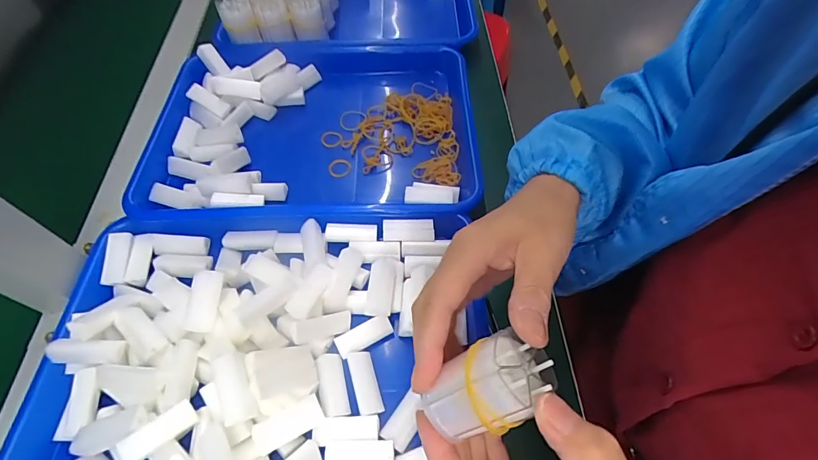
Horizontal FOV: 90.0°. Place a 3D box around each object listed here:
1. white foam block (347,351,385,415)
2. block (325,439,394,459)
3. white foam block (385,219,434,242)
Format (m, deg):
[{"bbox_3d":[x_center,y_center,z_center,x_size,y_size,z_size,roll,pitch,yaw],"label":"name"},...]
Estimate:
[{"bbox_3d":[-0.033,0.113,0.305,0.018,0.009,0.045,-16,59,-8],"label":"white foam block"},{"bbox_3d":[-0.033,0.152,0.271,0.046,0.007,0.022,-2,58,0],"label":"block"},{"bbox_3d":[0.000,0.000,0.368,0.045,0.009,0.021,0,75,-2],"label":"white foam block"}]

